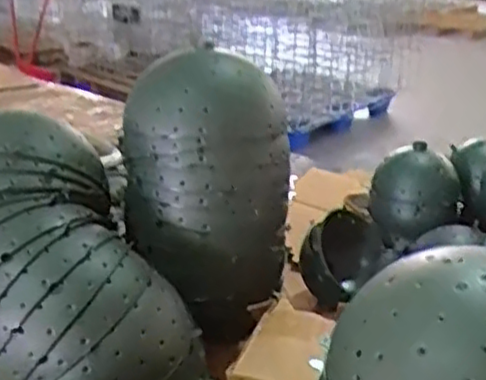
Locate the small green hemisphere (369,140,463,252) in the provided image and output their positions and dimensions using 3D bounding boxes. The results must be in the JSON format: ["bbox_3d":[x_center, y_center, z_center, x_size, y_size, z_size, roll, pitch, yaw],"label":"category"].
[{"bbox_3d":[0.258,0.010,1.069,0.133,0.122,0.119,6,23,13],"label":"small green hemisphere"}]

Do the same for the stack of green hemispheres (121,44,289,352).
[{"bbox_3d":[-0.048,0.004,0.874,0.167,0.315,0.158,18,28,35],"label":"stack of green hemispheres"}]

